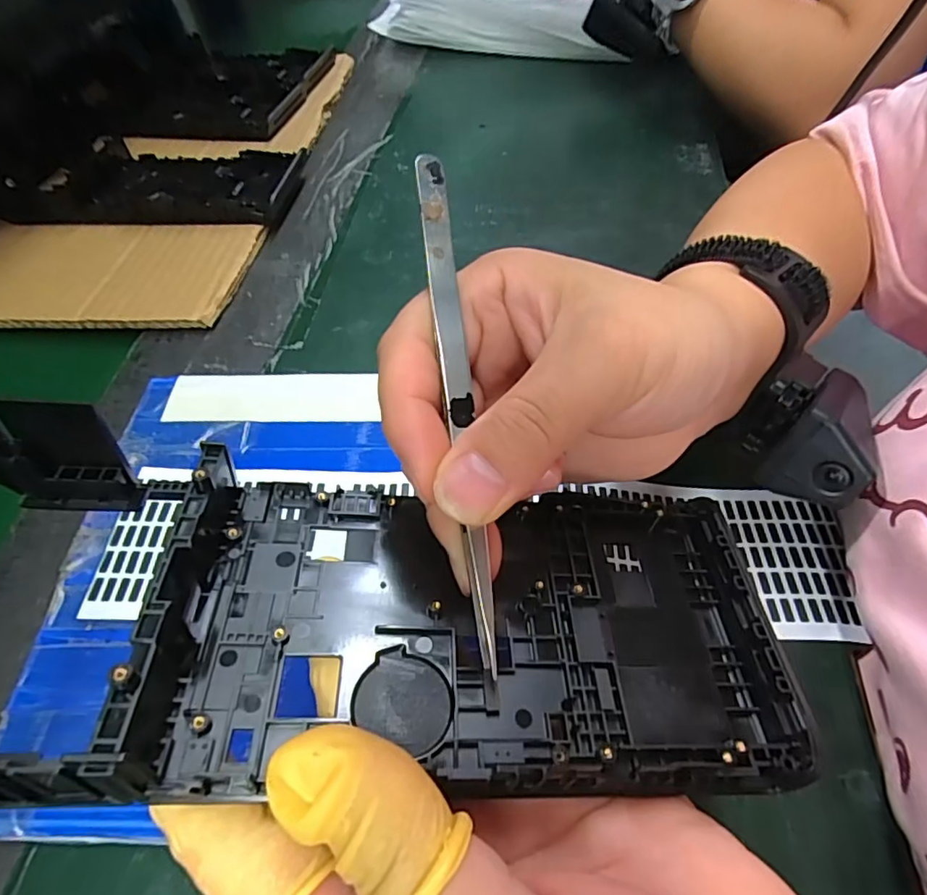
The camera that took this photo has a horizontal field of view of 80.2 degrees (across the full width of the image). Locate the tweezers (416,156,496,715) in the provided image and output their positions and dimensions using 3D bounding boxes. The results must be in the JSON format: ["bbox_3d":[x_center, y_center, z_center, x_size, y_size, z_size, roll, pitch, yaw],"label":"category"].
[{"bbox_3d":[-0.001,-0.011,0.137,0.007,0.006,0.138,-7,81,-3],"label":"tweezers"}]

